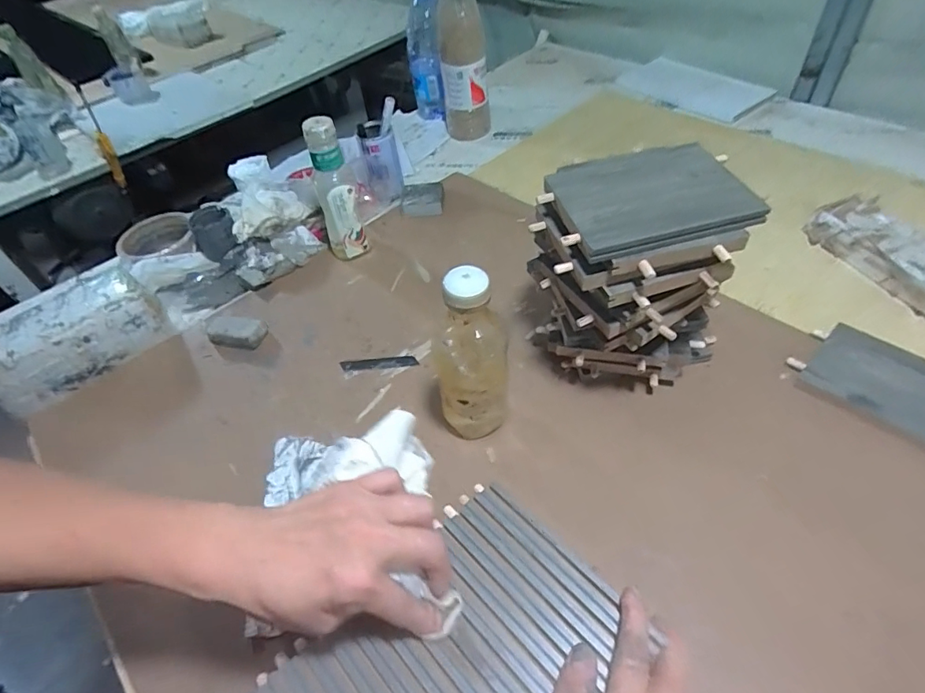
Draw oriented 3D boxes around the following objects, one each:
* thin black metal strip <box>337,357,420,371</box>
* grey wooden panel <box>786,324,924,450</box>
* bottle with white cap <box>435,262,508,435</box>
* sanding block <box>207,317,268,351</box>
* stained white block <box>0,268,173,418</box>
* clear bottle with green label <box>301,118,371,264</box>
[{"bbox_3d":[-0.107,0.022,0.644,0.100,0.004,0.017,-5,53,5],"label":"thin black metal strip"},{"bbox_3d":[0.455,0.044,0.536,0.166,0.021,0.115,34,60,30],"label":"grey wooden panel"},{"bbox_3d":[0.007,0.016,0.490,0.066,0.211,0.057,-7,48,0],"label":"bottle with white cap"},{"bbox_3d":[-0.312,-0.020,0.693,0.089,0.019,0.045,8,50,13],"label":"sanding block"},{"bbox_3d":[-0.515,-0.008,0.659,0.106,0.079,0.213,32,59,29],"label":"stained white block"},{"bbox_3d":[-0.182,-0.218,0.724,0.059,0.206,0.051,-18,49,-10],"label":"clear bottle with green label"}]

